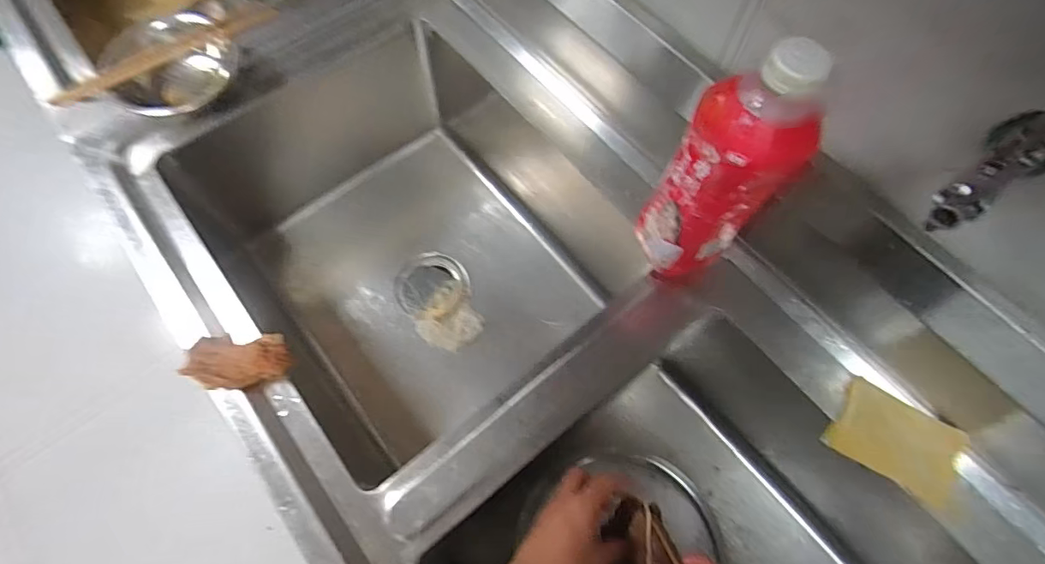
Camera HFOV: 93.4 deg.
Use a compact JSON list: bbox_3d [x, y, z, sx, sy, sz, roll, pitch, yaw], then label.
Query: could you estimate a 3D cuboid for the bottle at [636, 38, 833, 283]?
[{"bbox_3d":[0.173,-0.088,0.442,0.068,0.260,0.088,-33,73,-15],"label":"bottle"}]

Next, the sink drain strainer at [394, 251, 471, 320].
[{"bbox_3d":[-0.148,0.005,0.802,0.113,0.020,0.118,1,67,-1],"label":"sink drain strainer"}]

